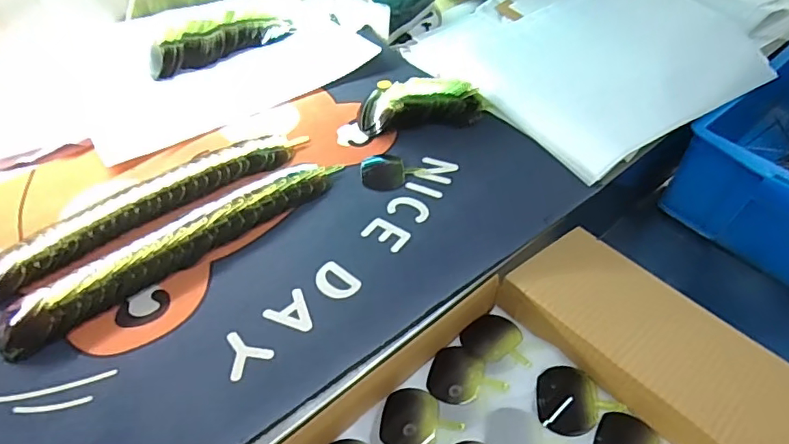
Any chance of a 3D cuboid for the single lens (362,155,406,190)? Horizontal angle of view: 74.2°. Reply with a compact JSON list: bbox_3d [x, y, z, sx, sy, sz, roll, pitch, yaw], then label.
[{"bbox_3d":[-0.014,-0.056,0.593,0.048,0.006,0.060,-5,51,-3],"label":"single lens"}]

